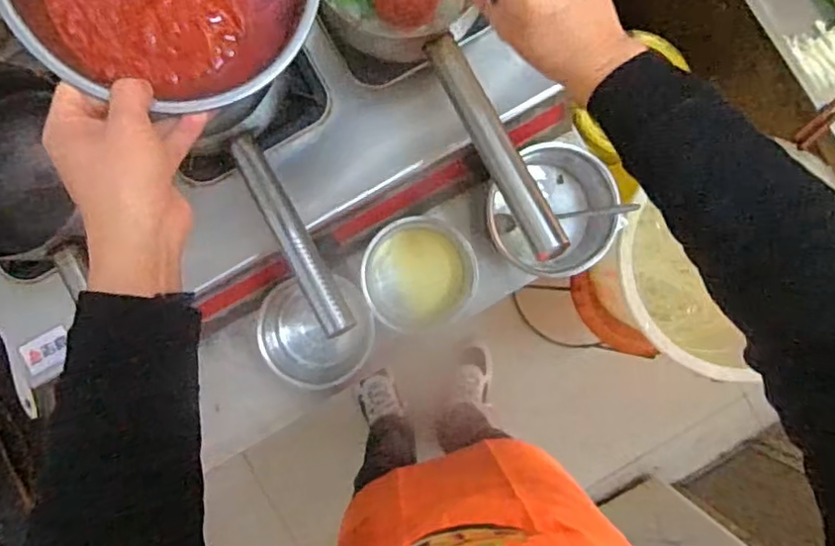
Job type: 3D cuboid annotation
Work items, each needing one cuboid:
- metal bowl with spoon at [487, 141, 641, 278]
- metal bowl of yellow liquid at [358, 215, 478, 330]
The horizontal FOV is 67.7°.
[{"bbox_3d":[0.166,-0.075,0.774,0.146,0.084,0.159,39,89,-3],"label":"metal bowl with spoon"},{"bbox_3d":[-0.003,0.002,0.766,0.127,0.058,0.138,12,90,-3],"label":"metal bowl of yellow liquid"}]

